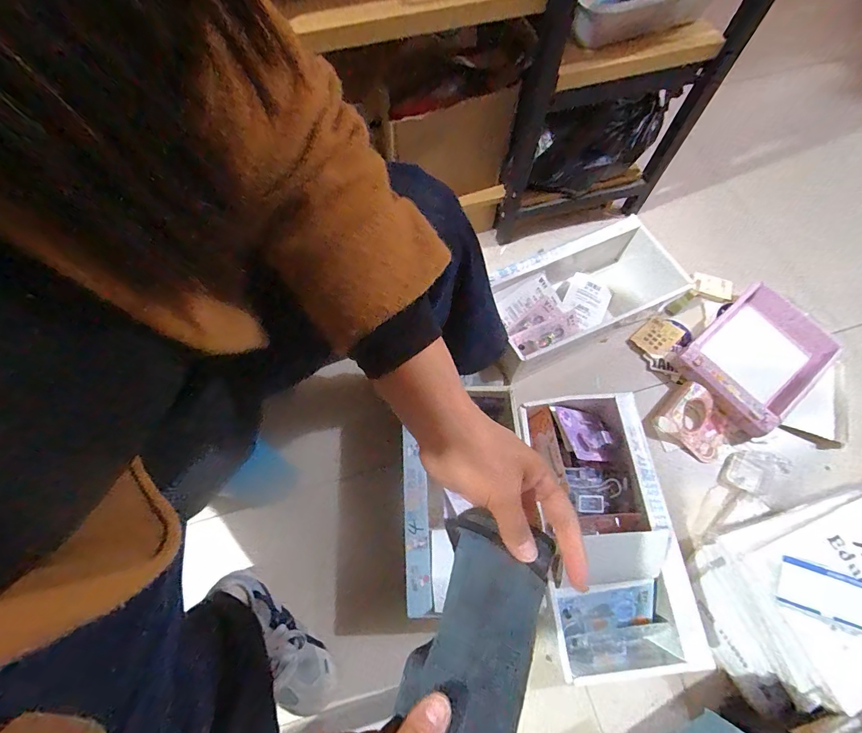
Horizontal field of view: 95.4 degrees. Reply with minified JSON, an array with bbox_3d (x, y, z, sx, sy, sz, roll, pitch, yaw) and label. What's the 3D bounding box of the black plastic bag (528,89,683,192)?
[{"bbox_3d":[0.352,-0.449,0.788,0.288,0.142,0.067,-14,68,-5],"label":"black plastic bag"}]

